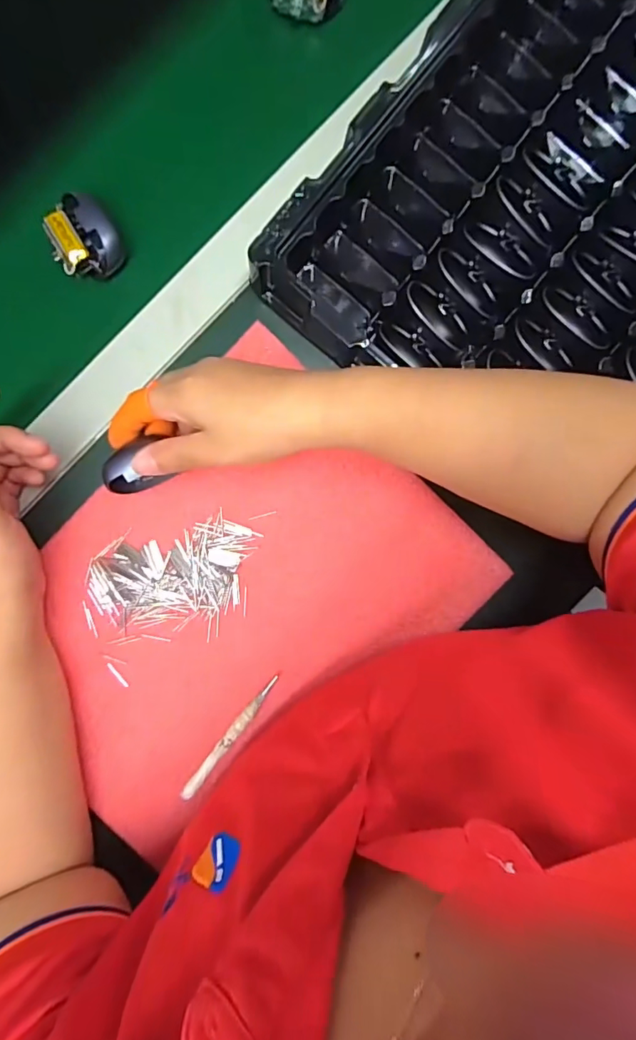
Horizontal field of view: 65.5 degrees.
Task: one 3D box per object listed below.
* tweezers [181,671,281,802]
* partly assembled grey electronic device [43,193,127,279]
[{"bbox_3d":[-0.064,0.159,0.361,0.009,0.009,0.106,38,91,-3],"label":"tweezers"},{"bbox_3d":[-0.166,-0.199,0.350,0.047,0.022,0.050,-35,93,0],"label":"partly assembled grey electronic device"}]

